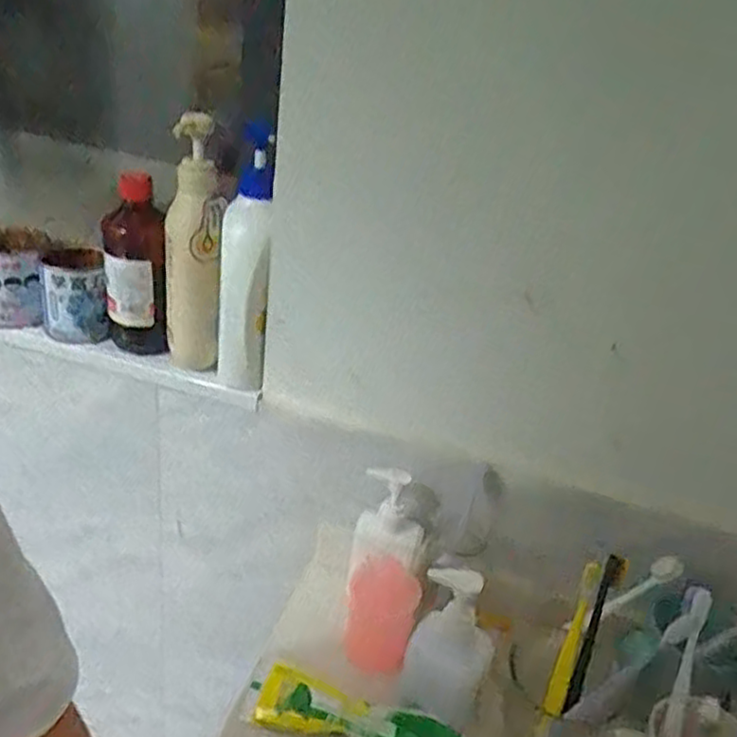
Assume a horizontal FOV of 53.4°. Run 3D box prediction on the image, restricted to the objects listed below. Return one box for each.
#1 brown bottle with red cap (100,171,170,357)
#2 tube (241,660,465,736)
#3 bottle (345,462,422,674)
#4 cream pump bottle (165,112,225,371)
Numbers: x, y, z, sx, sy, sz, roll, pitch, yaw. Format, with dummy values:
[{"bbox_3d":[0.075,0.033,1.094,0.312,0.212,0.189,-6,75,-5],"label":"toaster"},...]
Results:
[{"bbox_3d":[-0.232,-0.097,0.720,0.053,0.166,0.065,-8,32,-26],"label":"brown bottle with red cap"},{"bbox_3d":[-0.001,0.286,0.584,0.195,0.032,0.042,14,30,12],"label":"tube"},{"bbox_3d":[0.015,0.186,0.674,0.065,0.187,0.047,6,2,5],"label":"bottle"},{"bbox_3d":[-0.164,-0.109,0.685,0.051,0.233,0.050,-5,31,-22],"label":"cream pump bottle"}]

